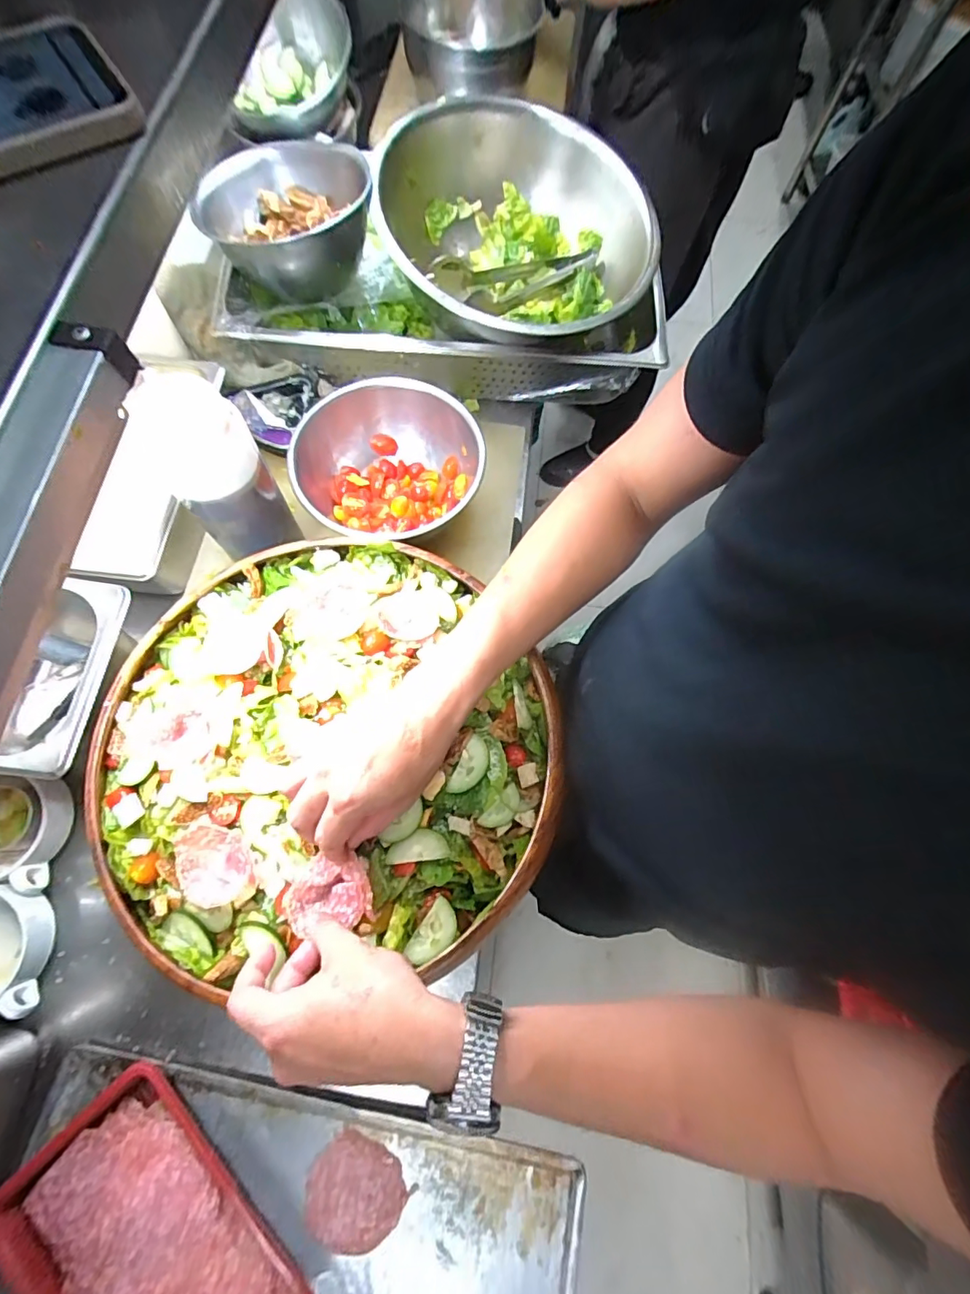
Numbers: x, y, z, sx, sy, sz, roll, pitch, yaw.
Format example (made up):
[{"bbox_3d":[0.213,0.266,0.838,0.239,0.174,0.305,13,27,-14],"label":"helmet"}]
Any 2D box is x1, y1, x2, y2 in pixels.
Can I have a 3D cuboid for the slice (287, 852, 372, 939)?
[{"bbox_3d":[-0.111,0.177,0.367,0.062,0.018,0.046,-5,71,-2],"label":"slice"}]

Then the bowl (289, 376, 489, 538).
[{"bbox_3d":[-0.099,-0.186,0.550,0.192,0.094,0.188,0,71,0],"label":"bowl"}]

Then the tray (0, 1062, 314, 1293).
[{"bbox_3d":[-0.262,0.475,0.385,0.231,0.034,0.165,42,76,12],"label":"tray"}]

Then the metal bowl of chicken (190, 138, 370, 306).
[{"bbox_3d":[-0.226,-0.488,0.583,0.185,0.076,0.179,-4,71,-2],"label":"metal bowl of chicken"}]

